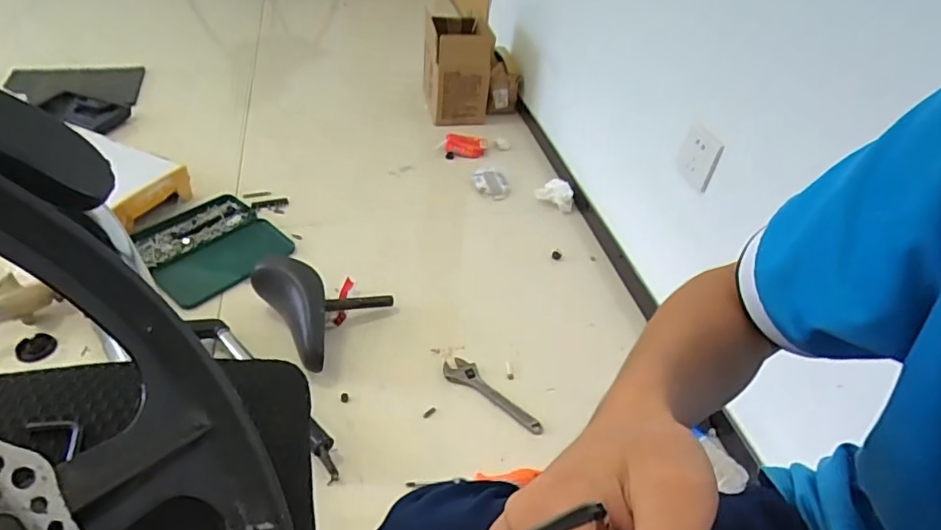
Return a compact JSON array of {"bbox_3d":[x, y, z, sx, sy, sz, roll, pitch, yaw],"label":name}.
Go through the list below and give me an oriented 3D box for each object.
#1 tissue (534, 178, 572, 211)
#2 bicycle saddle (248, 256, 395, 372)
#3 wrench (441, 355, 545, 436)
[{"bbox_3d":[0.208,-0.169,1.357,0.098,0.059,0.053,23,43,18],"label":"tissue"},{"bbox_3d":[-0.250,0.055,0.998,0.199,0.113,0.220,-25,50,-32],"label":"bicycle saddle"},{"bbox_3d":[0.036,0.215,0.925,0.195,0.010,0.045,31,46,25],"label":"wrench"}]

